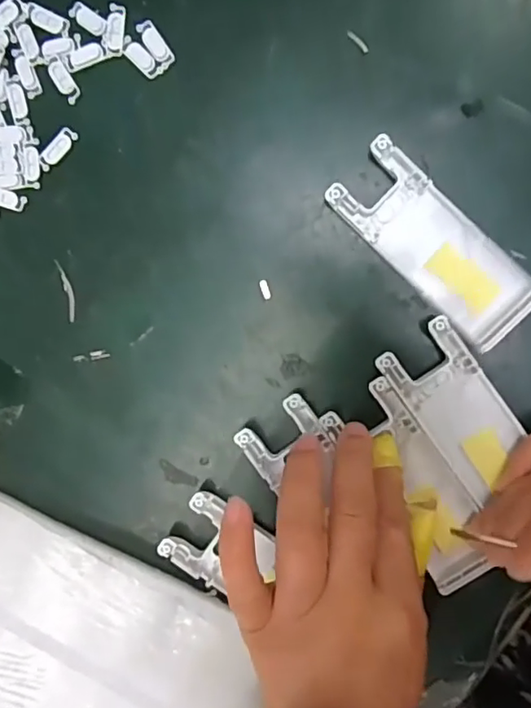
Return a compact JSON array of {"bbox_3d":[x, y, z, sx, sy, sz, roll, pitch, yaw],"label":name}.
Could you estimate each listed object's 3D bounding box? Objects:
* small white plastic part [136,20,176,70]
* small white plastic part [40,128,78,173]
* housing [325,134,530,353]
[{"bbox_3d":[-0.053,-0.149,0.272,0.009,0.004,0.023,-34,92,7],"label":"small white plastic part"},{"bbox_3d":[-0.104,-0.102,0.280,0.024,0.004,0.008,-43,91,7],"label":"small white plastic part"},{"bbox_3d":[0.079,-0.051,0.266,0.104,0.009,0.041,45,97,0],"label":"housing"}]

